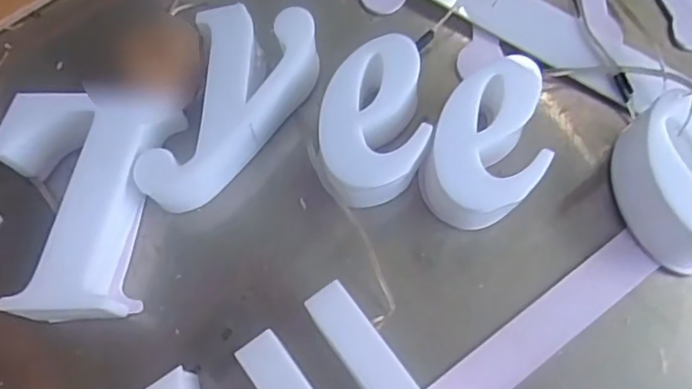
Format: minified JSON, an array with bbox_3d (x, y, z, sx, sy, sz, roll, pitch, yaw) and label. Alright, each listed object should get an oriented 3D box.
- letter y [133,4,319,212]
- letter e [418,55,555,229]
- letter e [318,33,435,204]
[{"bbox_3d":[-0.063,-0.046,0.390,0.075,0.050,0.131,16,72,5],"label":"letter y"},{"bbox_3d":[0.085,-0.030,0.383,0.061,0.047,0.092,27,73,9],"label":"letter e"},{"bbox_3d":[0.017,-0.040,0.388,0.065,0.045,0.101,5,71,1],"label":"letter e"}]

